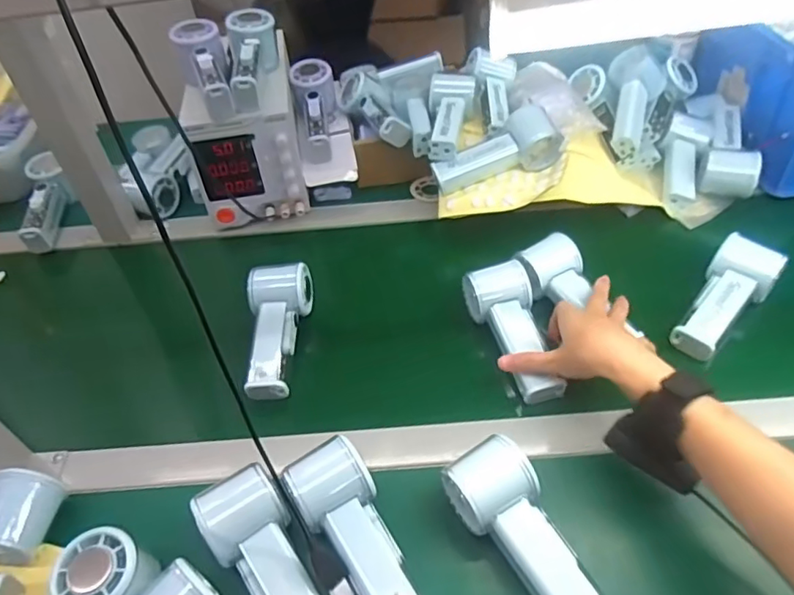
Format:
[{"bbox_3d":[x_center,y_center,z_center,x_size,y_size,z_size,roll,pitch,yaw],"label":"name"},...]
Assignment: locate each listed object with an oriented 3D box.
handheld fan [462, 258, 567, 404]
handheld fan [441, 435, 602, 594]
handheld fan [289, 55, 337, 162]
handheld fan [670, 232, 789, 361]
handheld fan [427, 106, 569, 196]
[{"bbox_3d":[0.117,0.035,0.561,0.062,0.041,0.146,-14,63,-8],"label":"handheld fan"},{"bbox_3d":[0.095,0.179,0.414,0.060,0.041,0.149,-25,62,-18],"label":"handheld fan"},{"bbox_3d":[-0.107,-0.245,0.751,0.056,0.064,0.158,-8,65,-2],"label":"handheld fan"},{"bbox_3d":[0.326,0.003,0.562,0.058,0.057,0.134,32,56,32],"label":"handheld fan"},{"bbox_3d":[0.116,-0.174,0.679,0.153,0.046,0.078,-24,46,1],"label":"handheld fan"}]

